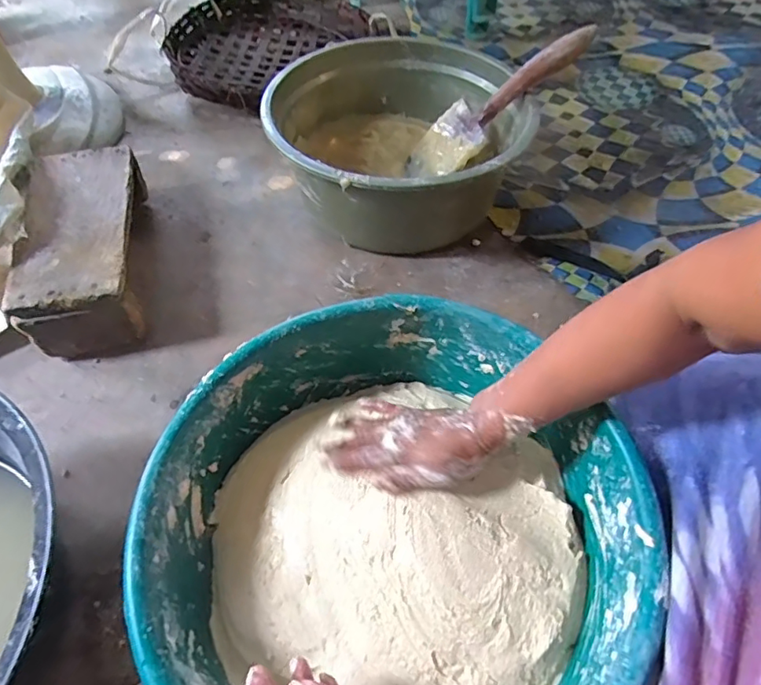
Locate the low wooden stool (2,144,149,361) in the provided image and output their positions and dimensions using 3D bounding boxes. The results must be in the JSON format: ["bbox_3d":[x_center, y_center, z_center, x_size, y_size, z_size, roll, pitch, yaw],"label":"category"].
[{"bbox_3d":[-0.447,-0.153,0.817,0.148,0.118,0.374,-13,55,-9],"label":"low wooden stool"}]

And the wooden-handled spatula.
[{"bbox_3d":[0.189,-0.385,0.856,0.338,0.035,0.125,-33,47,29],"label":"wooden-handled spatula"}]

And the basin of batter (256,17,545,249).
[{"bbox_3d":[0.029,-0.335,0.905,0.400,0.180,0.427,-1,53,1],"label":"basin of batter"}]

